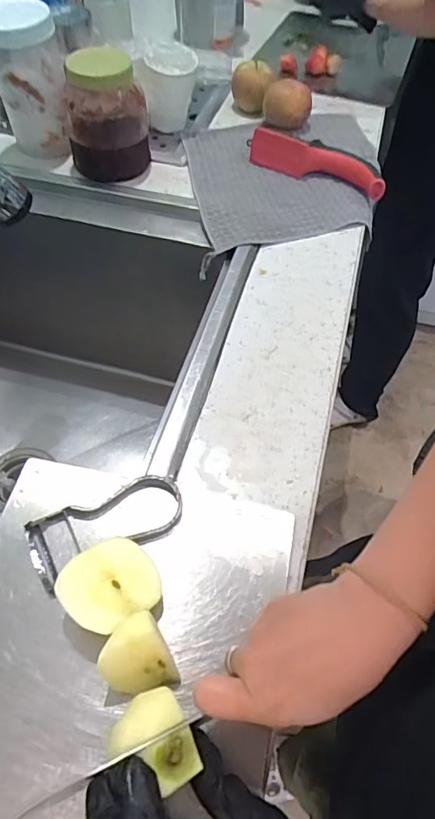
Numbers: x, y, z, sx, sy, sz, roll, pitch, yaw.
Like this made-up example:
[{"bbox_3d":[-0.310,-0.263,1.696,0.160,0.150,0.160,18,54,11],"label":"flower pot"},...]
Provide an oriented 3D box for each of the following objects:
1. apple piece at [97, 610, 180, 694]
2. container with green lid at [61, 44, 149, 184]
[{"bbox_3d":[-0.053,0.162,0.323,0.041,0.054,0.040,-25,59,-18],"label":"apple piece"},{"bbox_3d":[-0.157,-0.404,0.696,0.102,0.134,0.099,-14,57,-12],"label":"container with green lid"}]

